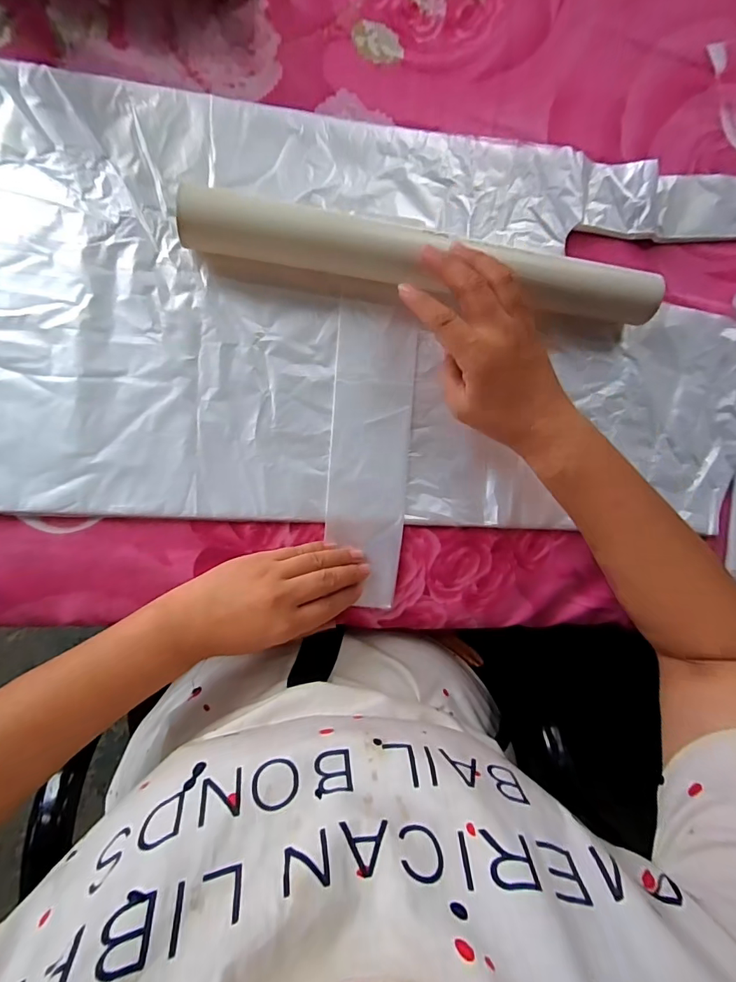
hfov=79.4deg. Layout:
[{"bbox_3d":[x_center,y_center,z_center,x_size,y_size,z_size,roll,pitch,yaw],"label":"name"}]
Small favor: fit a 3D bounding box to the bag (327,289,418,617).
[{"bbox_3d":[0.002,-0.028,0.353,0.065,0.004,0.238,0,94,-7],"label":"bag"}]

